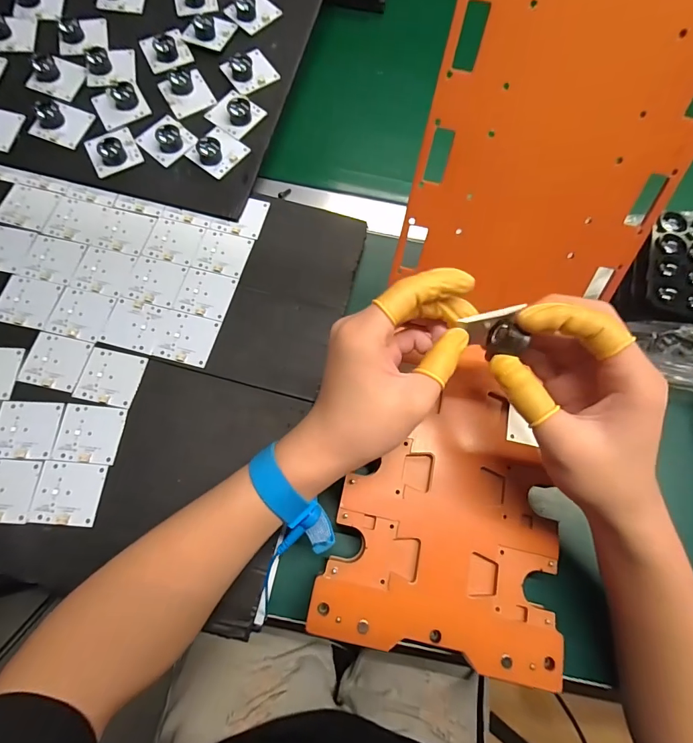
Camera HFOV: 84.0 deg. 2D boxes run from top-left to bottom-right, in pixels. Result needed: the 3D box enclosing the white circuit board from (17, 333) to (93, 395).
[{"bbox_3d":[-0.236,-0.008,0.312,0.046,0.004,0.043,13,71,1],"label":"white circuit board"}]

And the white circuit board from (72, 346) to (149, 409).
[{"bbox_3d":[-0.191,0.005,0.313,0.045,0.004,0.044,14,72,-3],"label":"white circuit board"}]

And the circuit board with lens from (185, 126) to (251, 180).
[{"bbox_3d":[-0.127,-0.220,0.374,0.044,0.017,0.047,37,73,9],"label":"circuit board with lens"}]

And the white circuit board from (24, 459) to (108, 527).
[{"bbox_3d":[-0.205,0.090,0.285,0.045,0.006,0.043,6,71,-2],"label":"white circuit board"}]

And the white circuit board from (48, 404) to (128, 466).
[{"bbox_3d":[-0.200,0.048,0.299,0.046,0.005,0.044,5,71,-2],"label":"white circuit board"}]

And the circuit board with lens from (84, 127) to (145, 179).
[{"bbox_3d":[-0.227,-0.217,0.370,0.045,0.014,0.044,-28,75,-12],"label":"circuit board with lens"}]

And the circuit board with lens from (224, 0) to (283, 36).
[{"bbox_3d":[-0.103,-0.397,0.420,0.048,0.020,0.040,-42,78,-15],"label":"circuit board with lens"}]

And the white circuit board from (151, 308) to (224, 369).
[{"bbox_3d":[-0.136,-0.028,0.327,0.046,0.004,0.043,14,71,1],"label":"white circuit board"}]

